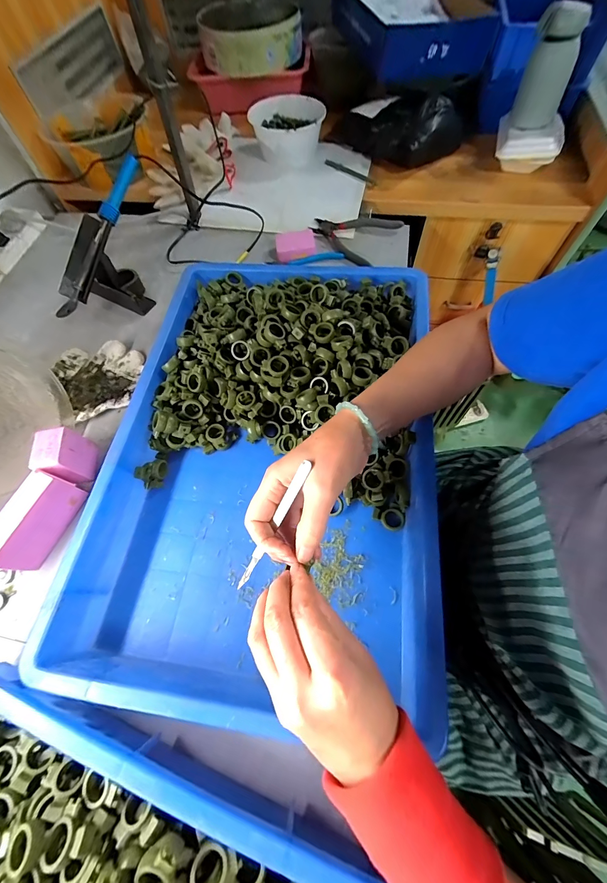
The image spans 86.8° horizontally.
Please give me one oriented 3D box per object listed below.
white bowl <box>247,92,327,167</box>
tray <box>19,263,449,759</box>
[{"bbox_3d":[-0.029,-0.730,0.752,0.168,0.060,0.182,-1,64,2],"label":"white bowl"},{"bbox_3d":[-0.037,-0.005,0.407,0.372,0.097,0.555,6,64,6],"label":"tray"}]

